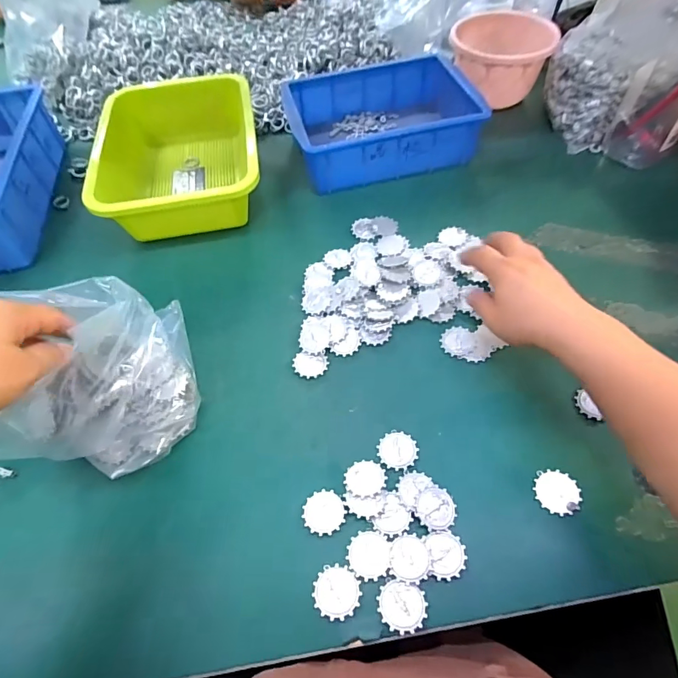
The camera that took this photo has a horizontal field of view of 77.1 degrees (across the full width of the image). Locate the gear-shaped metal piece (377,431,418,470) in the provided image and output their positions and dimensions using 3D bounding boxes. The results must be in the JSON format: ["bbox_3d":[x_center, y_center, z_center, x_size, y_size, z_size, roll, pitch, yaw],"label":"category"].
[{"bbox_3d":[0.050,0.095,0.365,0.034,0.004,0.032,-1,57,2],"label":"gear-shaped metal piece"}]

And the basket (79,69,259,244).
[{"bbox_3d":[-0.207,-0.245,0.568,0.196,0.078,0.265,-11,57,-5],"label":"basket"}]

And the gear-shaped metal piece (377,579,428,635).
[{"bbox_3d":[0.045,0.189,0.300,0.033,0.004,0.030,9,58,8],"label":"gear-shaped metal piece"}]

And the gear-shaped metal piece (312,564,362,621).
[{"bbox_3d":[-0.002,0.182,0.308,0.032,0.004,0.032,-1,57,2],"label":"gear-shaped metal piece"}]

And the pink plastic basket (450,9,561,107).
[{"bbox_3d":[0.231,-0.408,0.622,0.132,0.066,0.135,-1,57,2],"label":"pink plastic basket"}]

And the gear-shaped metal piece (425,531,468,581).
[{"bbox_3d":[0.080,0.160,0.317,0.028,0.004,0.031,-4,57,0],"label":"gear-shaped metal piece"}]

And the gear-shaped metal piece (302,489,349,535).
[{"bbox_3d":[-0.011,0.137,0.339,0.032,0.004,0.032,1,57,3],"label":"gear-shaped metal piece"}]

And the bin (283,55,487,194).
[{"bbox_3d":[0.056,-0.300,0.591,0.241,0.069,0.169,-13,58,-6],"label":"bin"}]

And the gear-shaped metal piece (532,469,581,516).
[{"bbox_3d":[0.176,0.123,0.342,0.032,0.004,0.032,7,58,7],"label":"gear-shaped metal piece"}]

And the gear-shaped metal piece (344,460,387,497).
[{"bbox_3d":[0.022,0.115,0.350,0.032,0.004,0.031,-3,41,3],"label":"gear-shaped metal piece"}]

